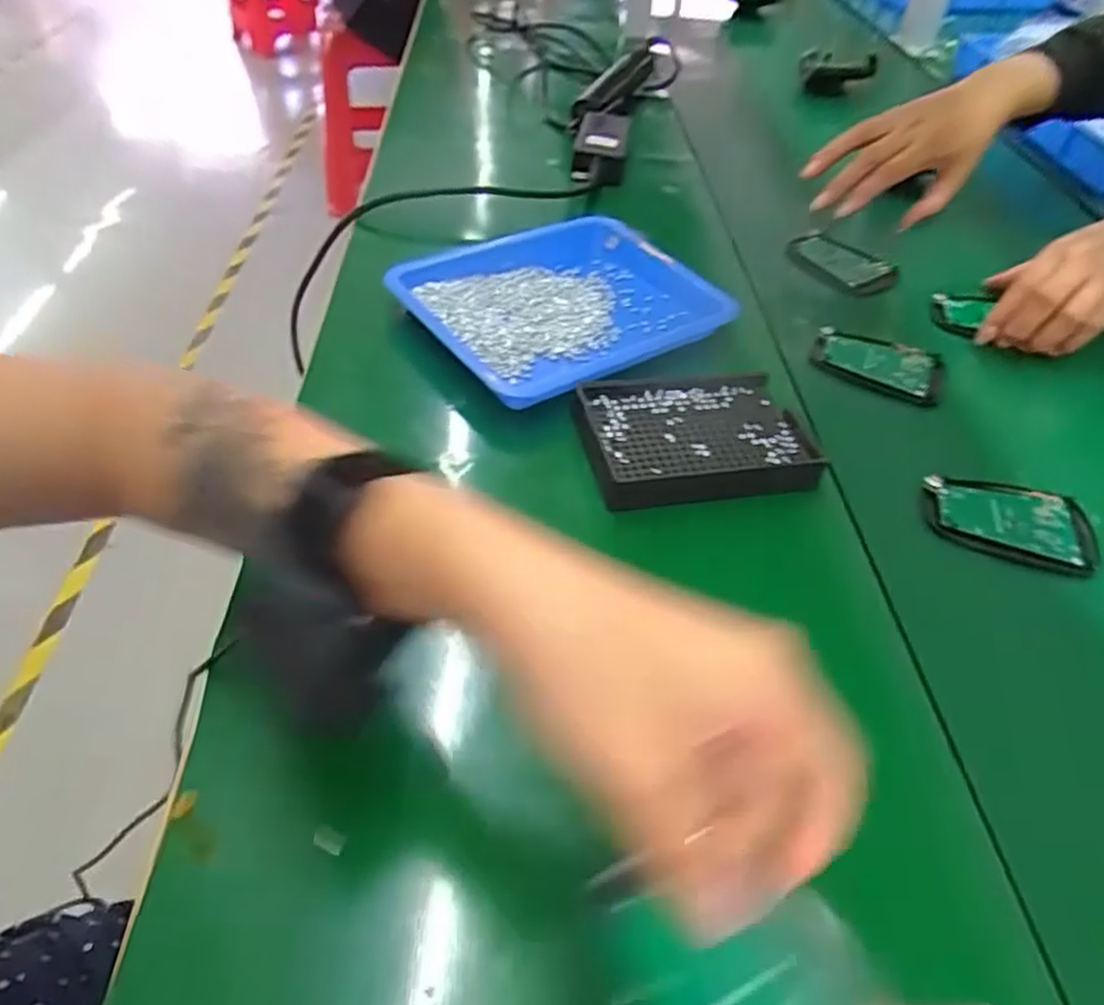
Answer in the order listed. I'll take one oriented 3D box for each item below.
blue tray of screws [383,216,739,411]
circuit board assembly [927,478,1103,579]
[{"bbox_3d":[0.010,-0.154,0.545,0.217,0.028,0.171,-30,55,-27],"label":"blue tray of screws"},{"bbox_3d":[0.279,0.010,0.446,0.094,0.014,0.063,13,48,10],"label":"circuit board assembly"}]

